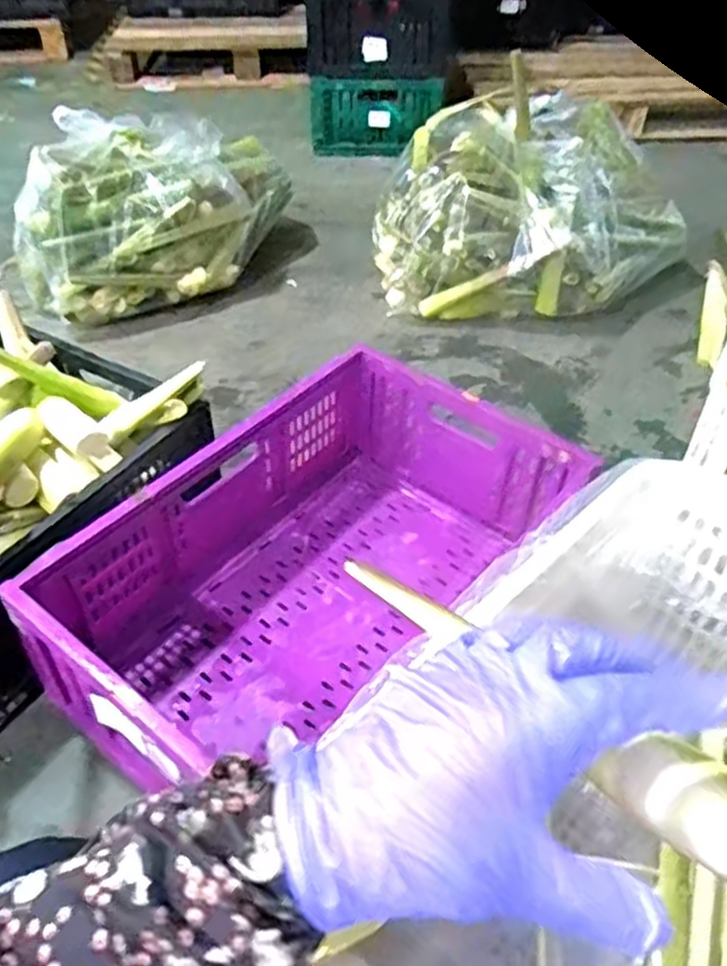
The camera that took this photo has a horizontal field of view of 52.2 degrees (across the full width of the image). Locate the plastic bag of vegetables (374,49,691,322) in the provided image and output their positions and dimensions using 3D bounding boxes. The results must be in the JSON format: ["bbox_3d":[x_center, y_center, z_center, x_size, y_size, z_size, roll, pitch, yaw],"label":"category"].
[{"bbox_3d":[0.346,-0.554,1.532,0.528,0.326,0.486,28,50,25],"label":"plastic bag of vegetables"}]

